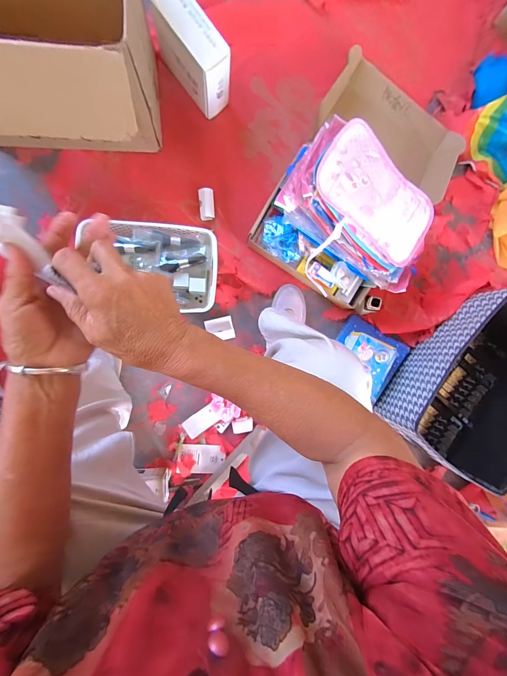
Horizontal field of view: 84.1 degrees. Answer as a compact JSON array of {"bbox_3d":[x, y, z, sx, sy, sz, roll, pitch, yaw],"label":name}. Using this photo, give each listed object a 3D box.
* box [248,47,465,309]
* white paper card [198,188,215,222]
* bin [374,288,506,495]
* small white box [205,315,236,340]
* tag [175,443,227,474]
[{"bbox_3d":[0.293,-0.397,0.670,0.361,0.195,0.593,30,87,-8],"label":"box"},{"bbox_3d":[-0.118,-0.339,0.711,0.037,0.013,0.077,-4,92,-8],"label":"white paper card"},{"bbox_3d":[0.597,0.131,0.734,0.346,0.167,0.428,37,86,-8],"label":"bin"},{"bbox_3d":[-0.088,-0.024,0.743,0.071,0.012,0.060,-14,94,-8],"label":"small white box"},{"bbox_3d":[-0.135,0.317,0.737,0.116,0.006,0.074,8,87,-13],"label":"tag"}]

